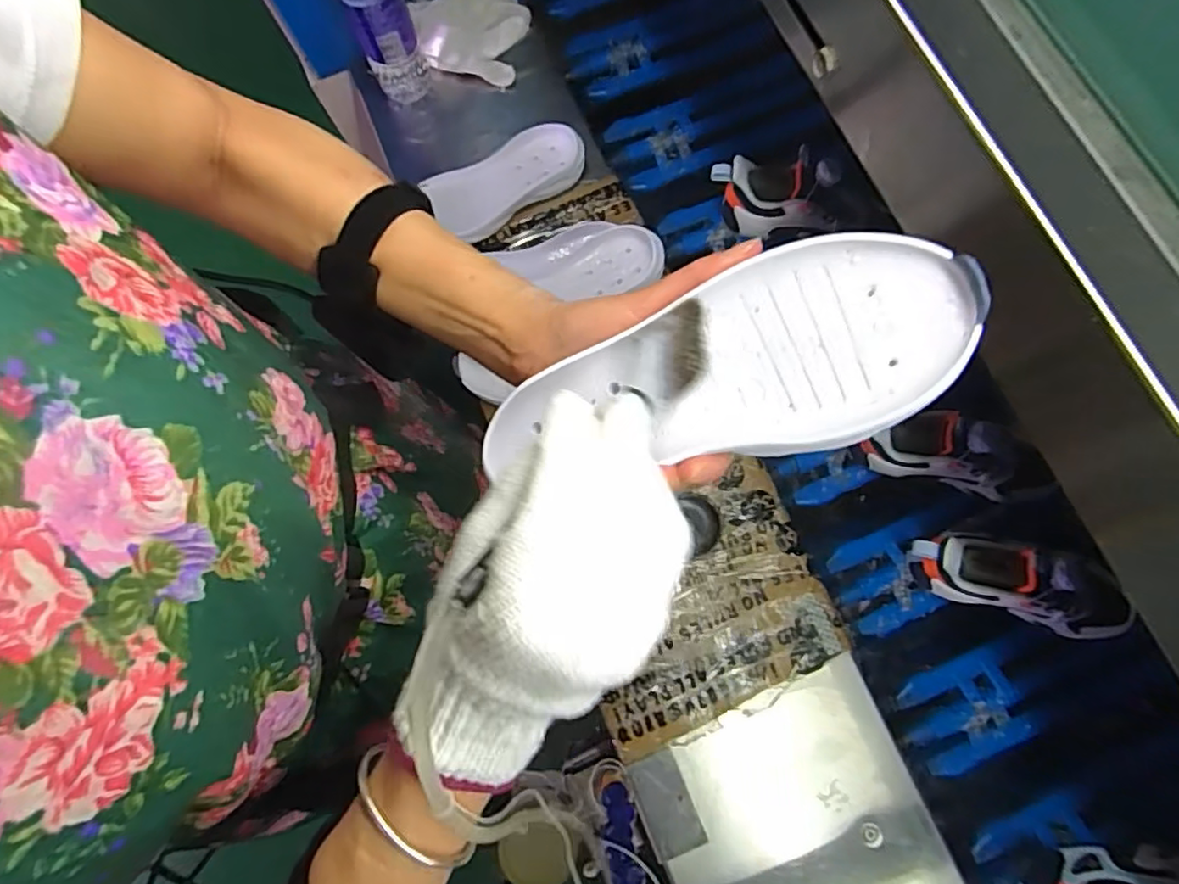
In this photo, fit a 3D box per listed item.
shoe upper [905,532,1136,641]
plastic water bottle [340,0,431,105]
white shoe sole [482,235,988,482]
[{"bbox_3d":[0.398,0.133,0.580,0.196,0.104,0.072,10,75,4],"label":"shoe upper"},{"bbox_3d":[-0.225,-0.457,0.643,0.063,0.222,0.055,-21,75,-5],"label":"plastic water bottle"},{"bbox_3d":[0.047,-0.030,0.275,0.215,0.032,0.081,-12,74,20],"label":"white shoe sole"}]

